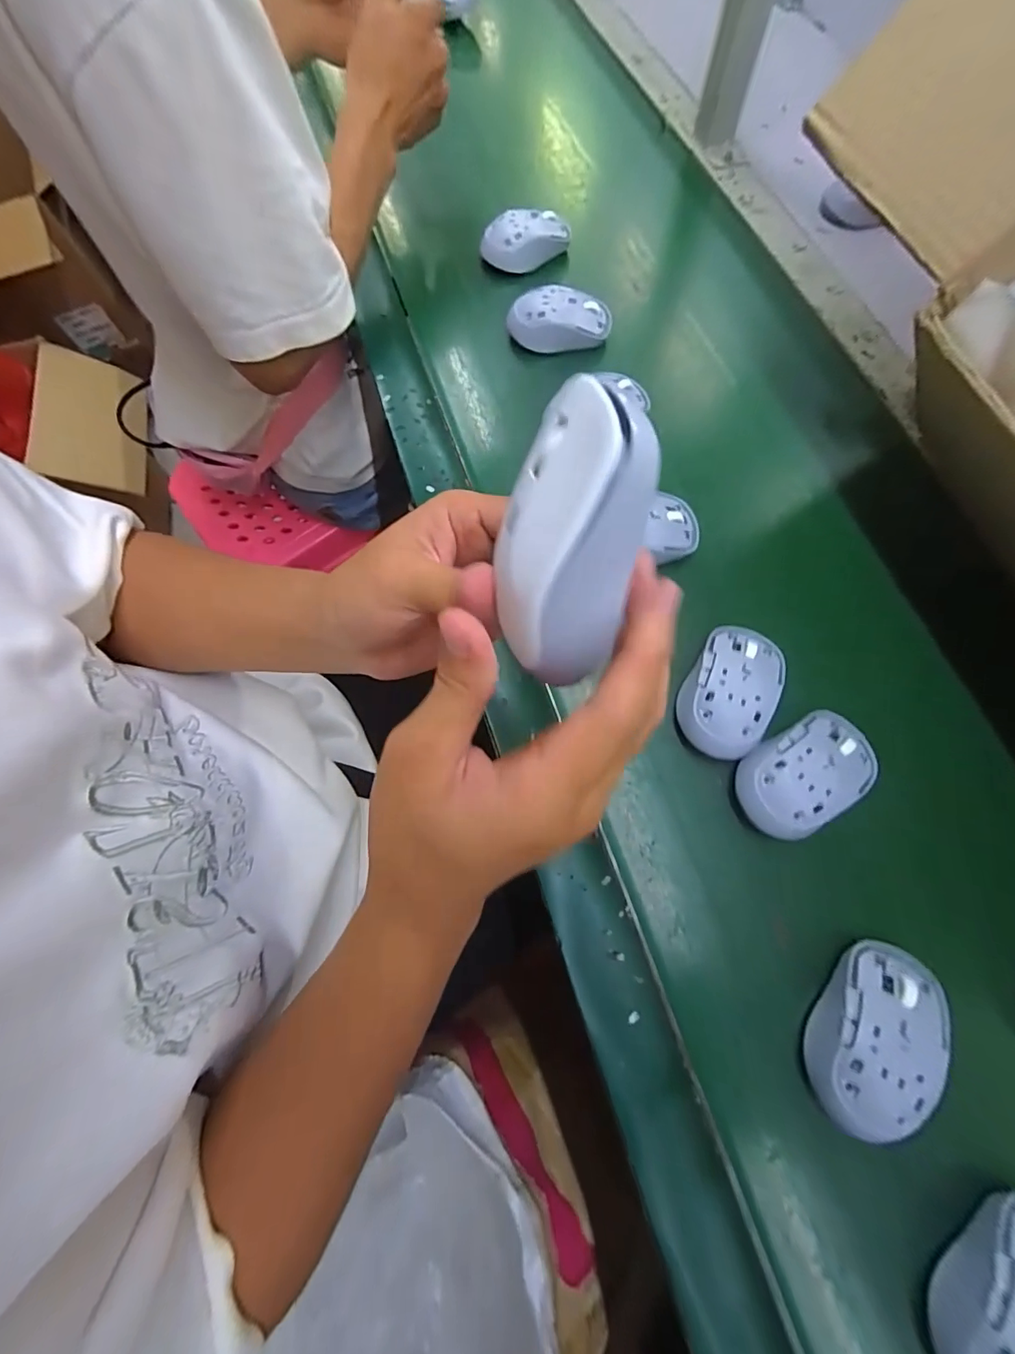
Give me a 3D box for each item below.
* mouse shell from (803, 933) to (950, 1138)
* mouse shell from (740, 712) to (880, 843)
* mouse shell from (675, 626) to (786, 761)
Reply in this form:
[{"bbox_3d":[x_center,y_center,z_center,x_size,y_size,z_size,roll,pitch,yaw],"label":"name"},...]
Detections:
[{"bbox_3d":[0.220,0.213,0.290,0.069,0.038,0.105,40,78,13],"label":"mouse shell"},{"bbox_3d":[0.205,0.070,0.341,0.102,0.040,0.064,-31,74,-8],"label":"mouse shell"},{"bbox_3d":[0.164,0.009,0.356,0.063,0.030,0.101,31,76,11],"label":"mouse shell"}]

